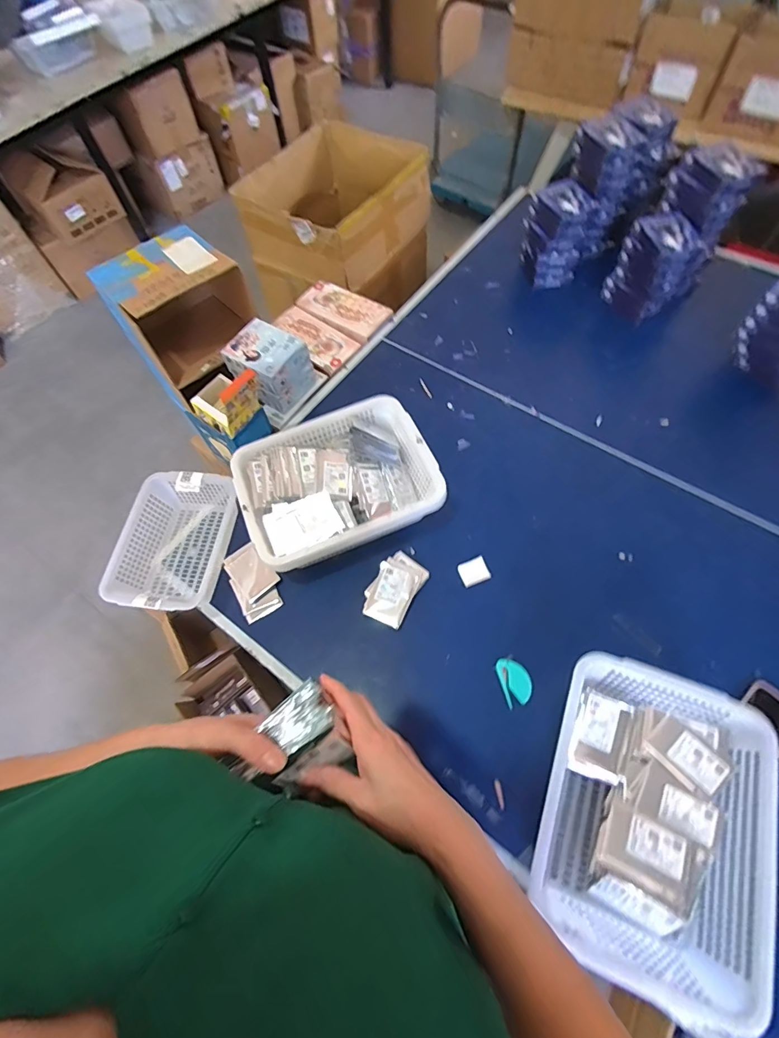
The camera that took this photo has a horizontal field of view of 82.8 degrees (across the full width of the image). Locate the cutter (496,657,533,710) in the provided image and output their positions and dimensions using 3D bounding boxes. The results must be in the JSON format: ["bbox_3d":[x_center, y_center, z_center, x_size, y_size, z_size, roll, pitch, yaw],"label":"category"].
[{"bbox_3d":[0.211,0.272,0.742,0.051,0.004,0.075,-15,63,-4],"label":"cutter"}]

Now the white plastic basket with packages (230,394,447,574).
[{"bbox_3d":[-0.097,-0.062,0.854,0.346,0.130,0.273,-23,65,-8],"label":"white plastic basket with packages"}]

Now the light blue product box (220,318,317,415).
[{"bbox_3d":[-0.273,-0.344,1.003,0.142,0.127,0.131,28,68,16],"label":"light blue product box"}]

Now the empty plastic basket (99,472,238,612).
[{"bbox_3d":[-0.404,0.048,0.852,0.192,0.087,0.273,5,64,6],"label":"empty plastic basket"}]

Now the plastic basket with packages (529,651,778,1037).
[{"bbox_3d":[0.344,0.398,0.608,0.260,0.107,0.354,20,66,13],"label":"plastic basket with packages"}]

